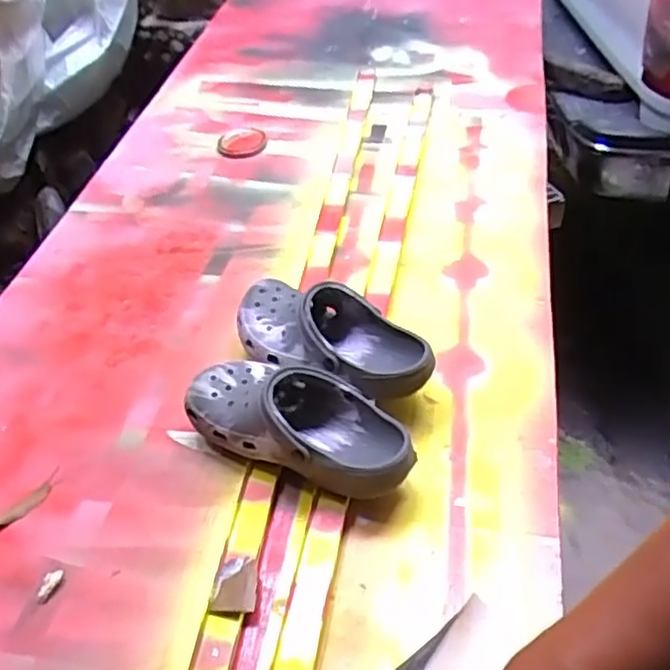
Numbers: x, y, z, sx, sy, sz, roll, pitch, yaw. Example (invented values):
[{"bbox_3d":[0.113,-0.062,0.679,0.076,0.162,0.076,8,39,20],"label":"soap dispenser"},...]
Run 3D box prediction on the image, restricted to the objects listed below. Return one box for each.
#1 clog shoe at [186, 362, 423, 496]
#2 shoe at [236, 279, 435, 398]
[{"bbox_3d":[-0.039,0.098,0.784,0.273,0.104,0.117,18,49,24],"label":"clog shoe"},{"bbox_3d":[-0.005,0.006,0.868,0.278,0.106,0.115,19,47,25],"label":"shoe"}]

